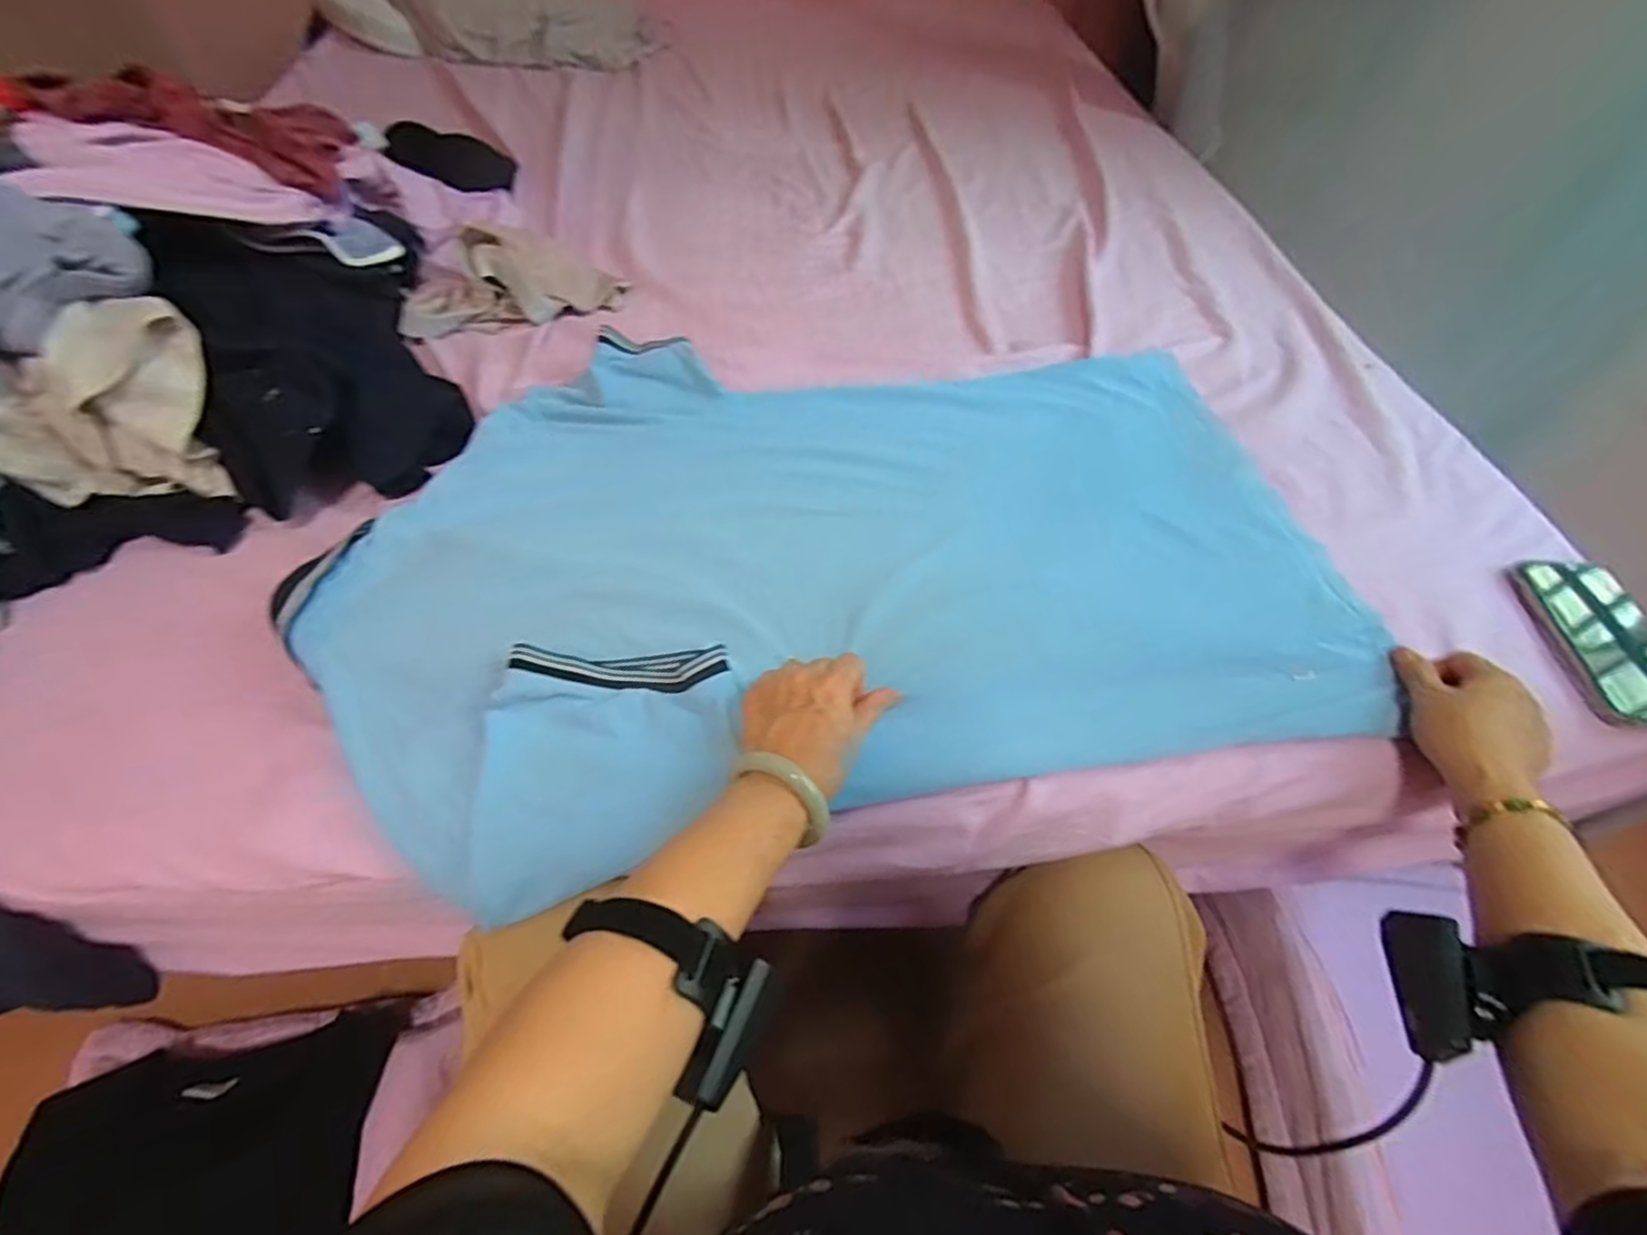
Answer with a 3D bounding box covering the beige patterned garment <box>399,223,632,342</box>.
[{"bbox_3d":[-0.336,-0.362,0.734,0.220,0.069,0.105,-21,58,-17],"label":"beige patterned garment"}]

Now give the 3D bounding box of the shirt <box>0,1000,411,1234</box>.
[{"bbox_3d":[-0.559,0.497,0.615,0.290,0.059,0.201,-13,56,-12],"label":"shirt"}]

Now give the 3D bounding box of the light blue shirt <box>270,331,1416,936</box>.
[{"bbox_3d":[0.029,-0.068,0.572,0.766,0.045,0.462,-9,56,-9],"label":"light blue shirt"}]

